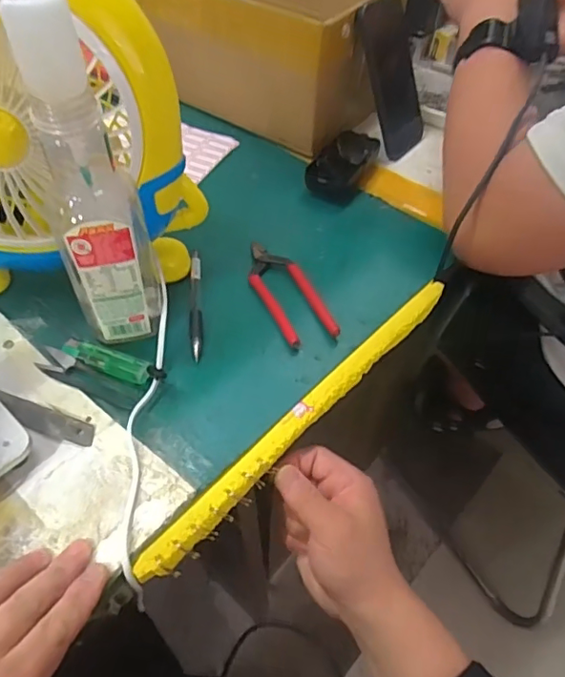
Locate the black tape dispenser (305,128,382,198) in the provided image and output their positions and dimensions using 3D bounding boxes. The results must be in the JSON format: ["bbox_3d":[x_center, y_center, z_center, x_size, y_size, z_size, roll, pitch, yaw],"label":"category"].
[{"bbox_3d":[0.070,-0.196,0.615,0.050,0.028,0.112,22,52,15],"label":"black tape dispenser"}]

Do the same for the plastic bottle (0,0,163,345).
[{"bbox_3d":[-0.127,-0.093,0.373,0.060,0.243,0.050,-8,51,-10],"label":"plastic bottle"}]

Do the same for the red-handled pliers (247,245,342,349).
[{"bbox_3d":[0.000,-0.045,0.487,0.044,0.019,0.140,-16,52,-16],"label":"red-handled pliers"}]

